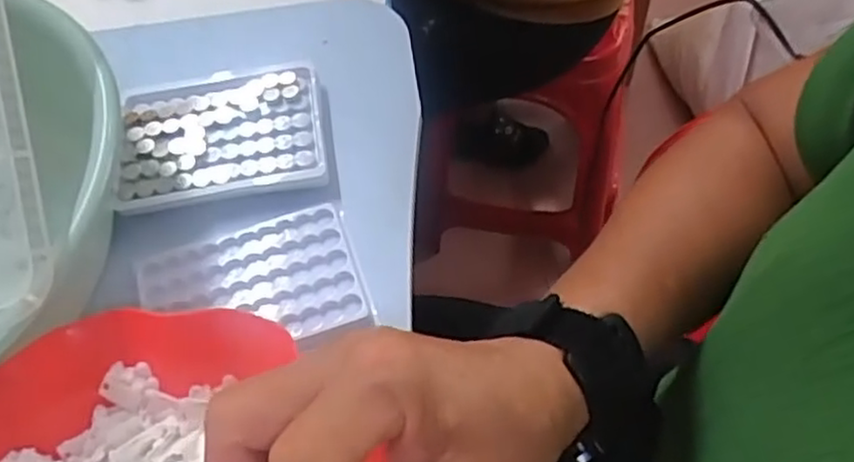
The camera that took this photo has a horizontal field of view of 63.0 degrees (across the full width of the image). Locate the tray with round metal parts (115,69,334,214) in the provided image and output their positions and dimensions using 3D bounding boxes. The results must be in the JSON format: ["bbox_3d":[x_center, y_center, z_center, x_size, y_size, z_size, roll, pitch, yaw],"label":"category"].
[{"bbox_3d":[-0.130,-0.060,0.448,0.127,0.022,0.095,-11,57,-3],"label":"tray with round metal parts"}]

